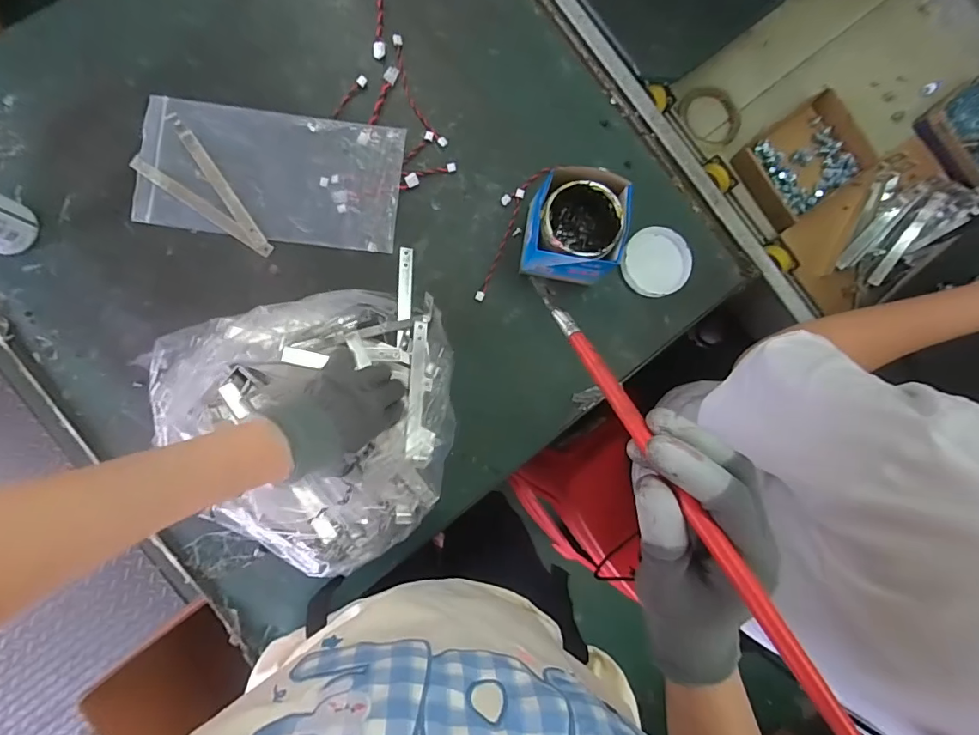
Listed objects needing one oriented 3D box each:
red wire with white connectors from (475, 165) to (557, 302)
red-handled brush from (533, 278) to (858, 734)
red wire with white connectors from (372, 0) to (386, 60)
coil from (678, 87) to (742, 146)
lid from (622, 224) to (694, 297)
[{"bbox_3d":[0.019,-0.176,0.592,0.038,0.006,0.195,28,84,-4],"label":"red wire with white connectors"},{"bbox_3d":[0.085,0.044,0.245,0.011,0.007,0.255,-24,59,-6],"label":"red-handled brush"},{"bbox_3d":[-0.134,-0.436,0.589,0.017,0.011,0.113,3,86,-6],"label":"red wire with white connectors"},{"bbox_3d":[0.326,-0.373,0.706,0.096,0.010,0.080,17,85,-5],"label":"coil"},{"bbox_3d":[0.211,-0.134,0.606,0.093,0.022,0.083,-39,91,-7],"label":"lid"}]

